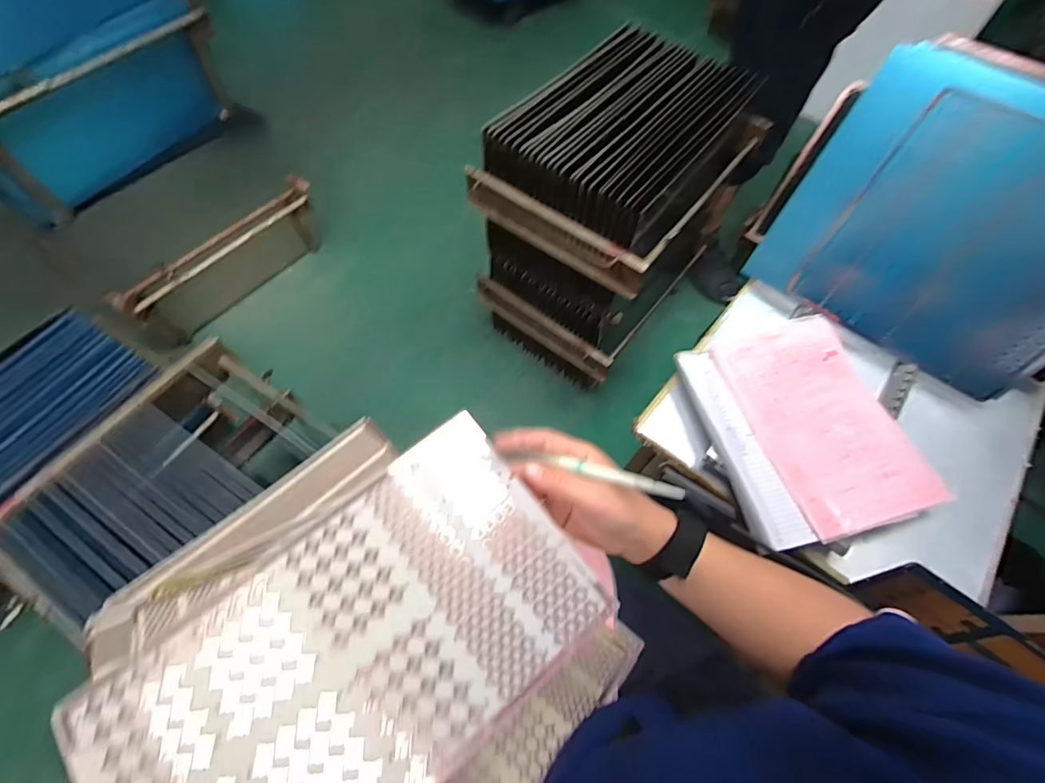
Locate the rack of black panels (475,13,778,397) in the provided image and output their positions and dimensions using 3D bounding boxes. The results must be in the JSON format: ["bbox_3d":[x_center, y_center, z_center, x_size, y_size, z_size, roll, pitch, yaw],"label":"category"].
[{"bbox_3d":[0.199,-0.397,1.119,0.393,0.622,0.518,35,66,14],"label":"rack of black panels"}]

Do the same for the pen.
[{"bbox_3d":[0.052,0.061,0.343,0.135,0.007,0.012,10,62,13],"label":"pen"}]

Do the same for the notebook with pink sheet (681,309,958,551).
[{"bbox_3d":[0.395,0.037,0.639,0.281,0.023,0.307,-11,60,-12],"label":"notebook with pink sheet"}]

